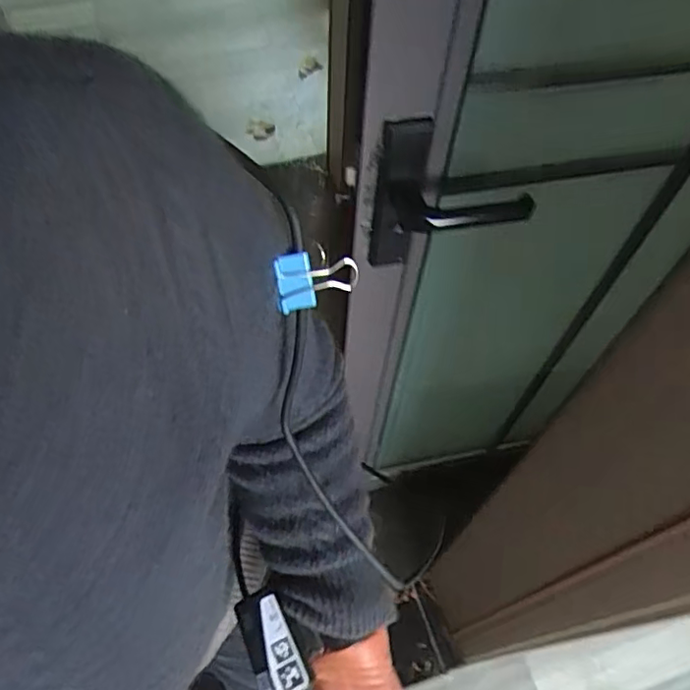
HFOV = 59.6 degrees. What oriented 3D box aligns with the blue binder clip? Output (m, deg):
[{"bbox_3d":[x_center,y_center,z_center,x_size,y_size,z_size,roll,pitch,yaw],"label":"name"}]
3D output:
[{"bbox_3d":[-0.013,-0.030,0.262,0.035,0.026,0.014,-17,33,-15],"label":"blue binder clip"}]

